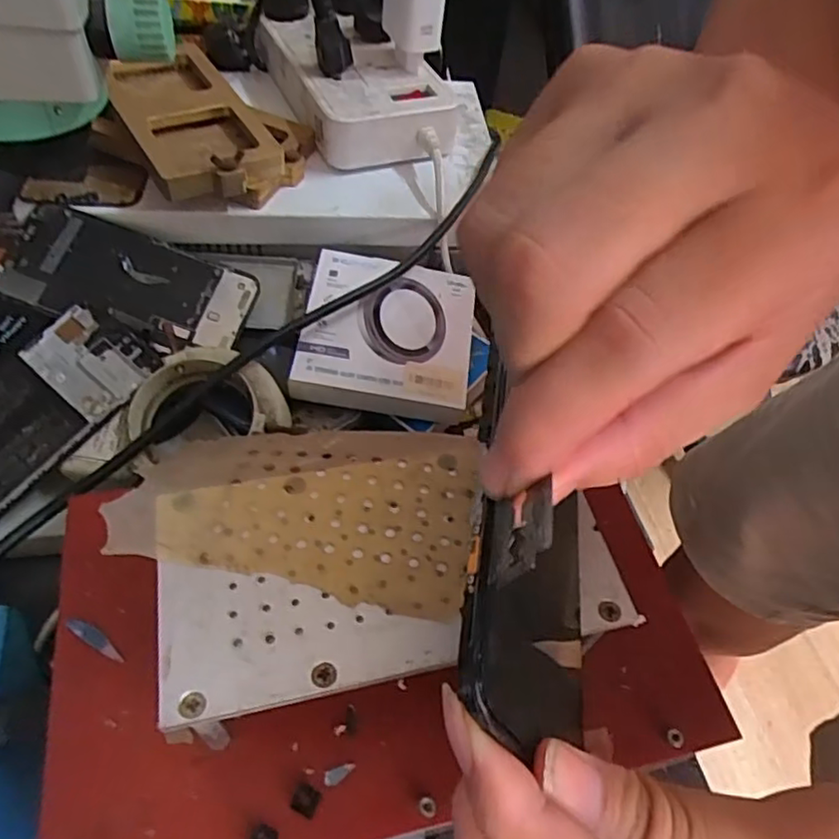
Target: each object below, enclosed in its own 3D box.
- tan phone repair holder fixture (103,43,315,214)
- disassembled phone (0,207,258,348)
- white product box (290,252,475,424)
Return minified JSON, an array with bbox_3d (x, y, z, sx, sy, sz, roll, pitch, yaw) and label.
[{"bbox_3d":[-0.143,-0.207,0.443,0.118,0.045,0.161,-23,59,-21],"label":"tan phone repair holder fixture"},{"bbox_3d":[-0.177,-0.087,0.395,0.139,0.008,0.068,16,65,-6],"label":"disassembled phone"},{"bbox_3d":[-0.020,-0.055,0.403,0.102,0.030,0.103,7,53,0],"label":"white product box"}]

